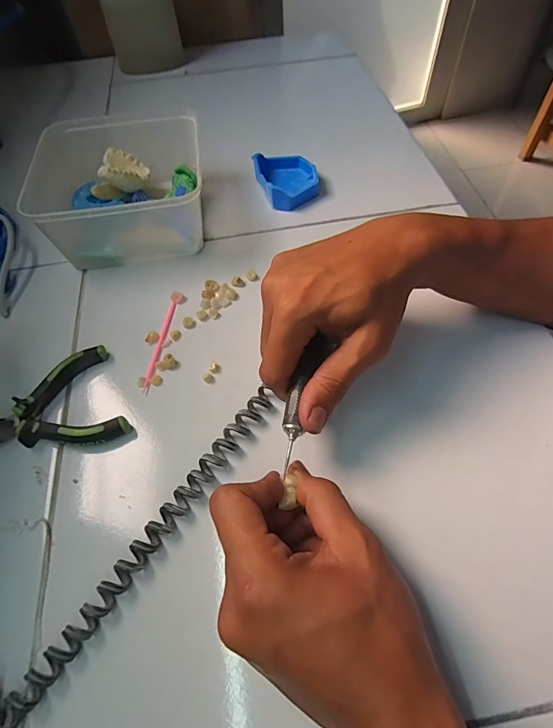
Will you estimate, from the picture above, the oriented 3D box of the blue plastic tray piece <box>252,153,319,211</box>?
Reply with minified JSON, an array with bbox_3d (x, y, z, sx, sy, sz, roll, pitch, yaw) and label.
[{"bbox_3d":[0.014,-0.211,0.453,0.064,0.030,0.083,-16,58,-6],"label":"blue plastic tray piece"}]

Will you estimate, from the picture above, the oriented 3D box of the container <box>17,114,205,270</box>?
[{"bbox_3d":[-0.158,-0.177,0.413,0.166,0.076,0.152,-8,58,-1],"label":"container"}]

